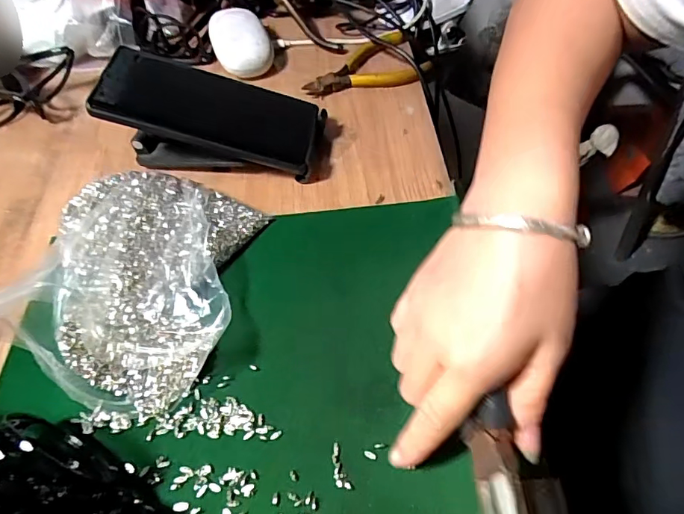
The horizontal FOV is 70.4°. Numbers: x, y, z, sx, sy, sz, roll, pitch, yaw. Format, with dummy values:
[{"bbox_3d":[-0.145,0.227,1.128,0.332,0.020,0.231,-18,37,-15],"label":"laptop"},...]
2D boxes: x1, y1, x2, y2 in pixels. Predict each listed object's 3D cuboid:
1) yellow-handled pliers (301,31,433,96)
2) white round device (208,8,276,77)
[{"bbox_3d":[0.023,-0.182,0.466,0.125,0.012,0.073,-23,55,-11],"label":"yellow-handled pliers"},{"bbox_3d":[-0.101,-0.214,0.484,0.055,0.034,0.089,-19,55,-9],"label":"white round device"}]

